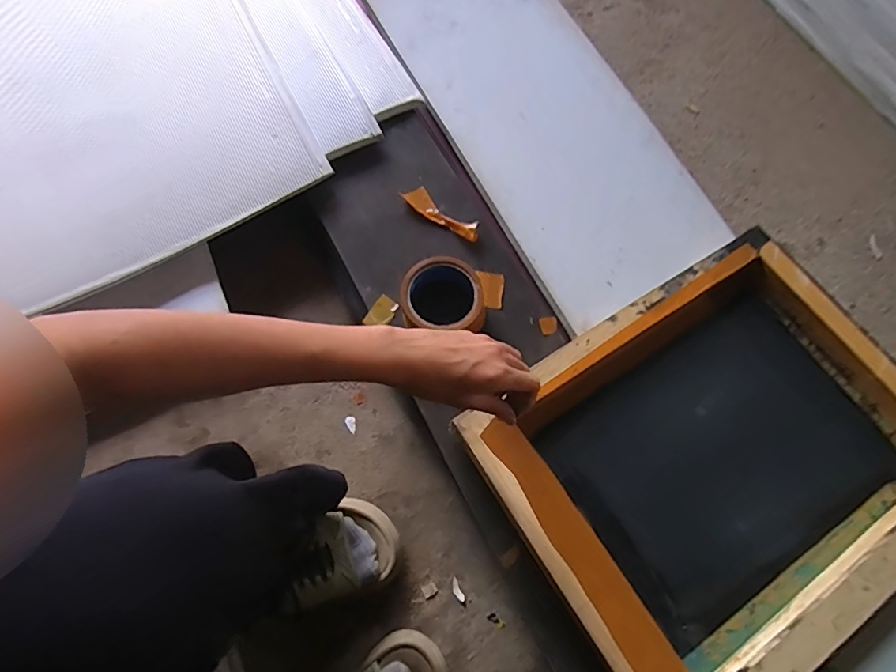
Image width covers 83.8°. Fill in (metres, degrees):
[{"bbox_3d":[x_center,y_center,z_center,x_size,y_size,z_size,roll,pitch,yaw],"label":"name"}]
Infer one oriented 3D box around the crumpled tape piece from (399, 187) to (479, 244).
[{"bbox_3d":[-0.008,-0.159,0.646,0.113,0.022,0.028,35,74,11],"label":"crumpled tape piece"}]

